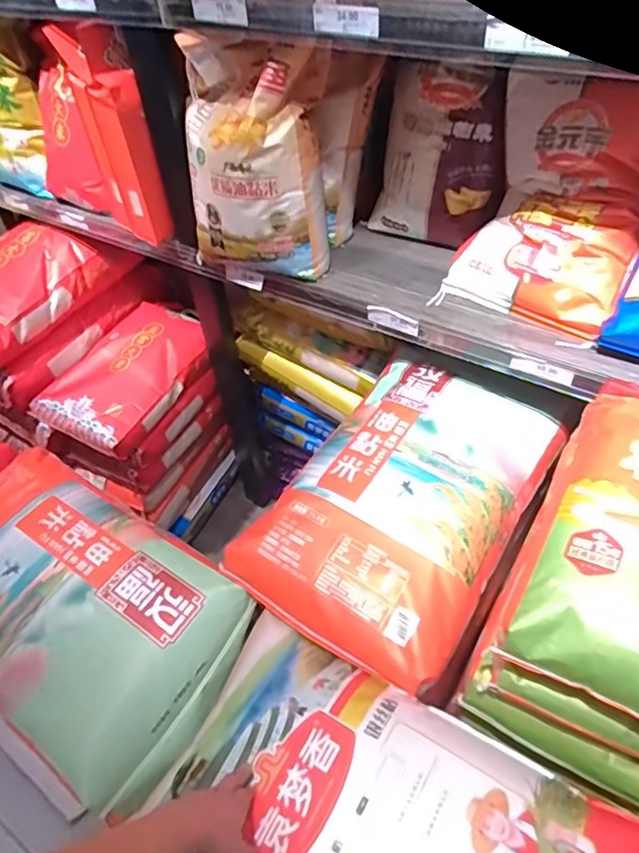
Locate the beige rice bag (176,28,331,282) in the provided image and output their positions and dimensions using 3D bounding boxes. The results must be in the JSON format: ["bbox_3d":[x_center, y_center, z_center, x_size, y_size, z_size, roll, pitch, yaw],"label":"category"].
[{"bbox_3d":[-0.113,-0.455,1.007,0.243,0.362,0.135,13,49,17],"label":"beige rice bag"}]

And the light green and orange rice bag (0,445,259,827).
[{"bbox_3d":[-0.423,0.291,0.975,0.591,0.130,0.353,25,53,27],"label":"light green and orange rice bag"}]

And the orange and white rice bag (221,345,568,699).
[{"bbox_3d":[0.143,0.110,0.980,0.358,0.112,0.534,24,53,26],"label":"orange and white rice bag"}]

